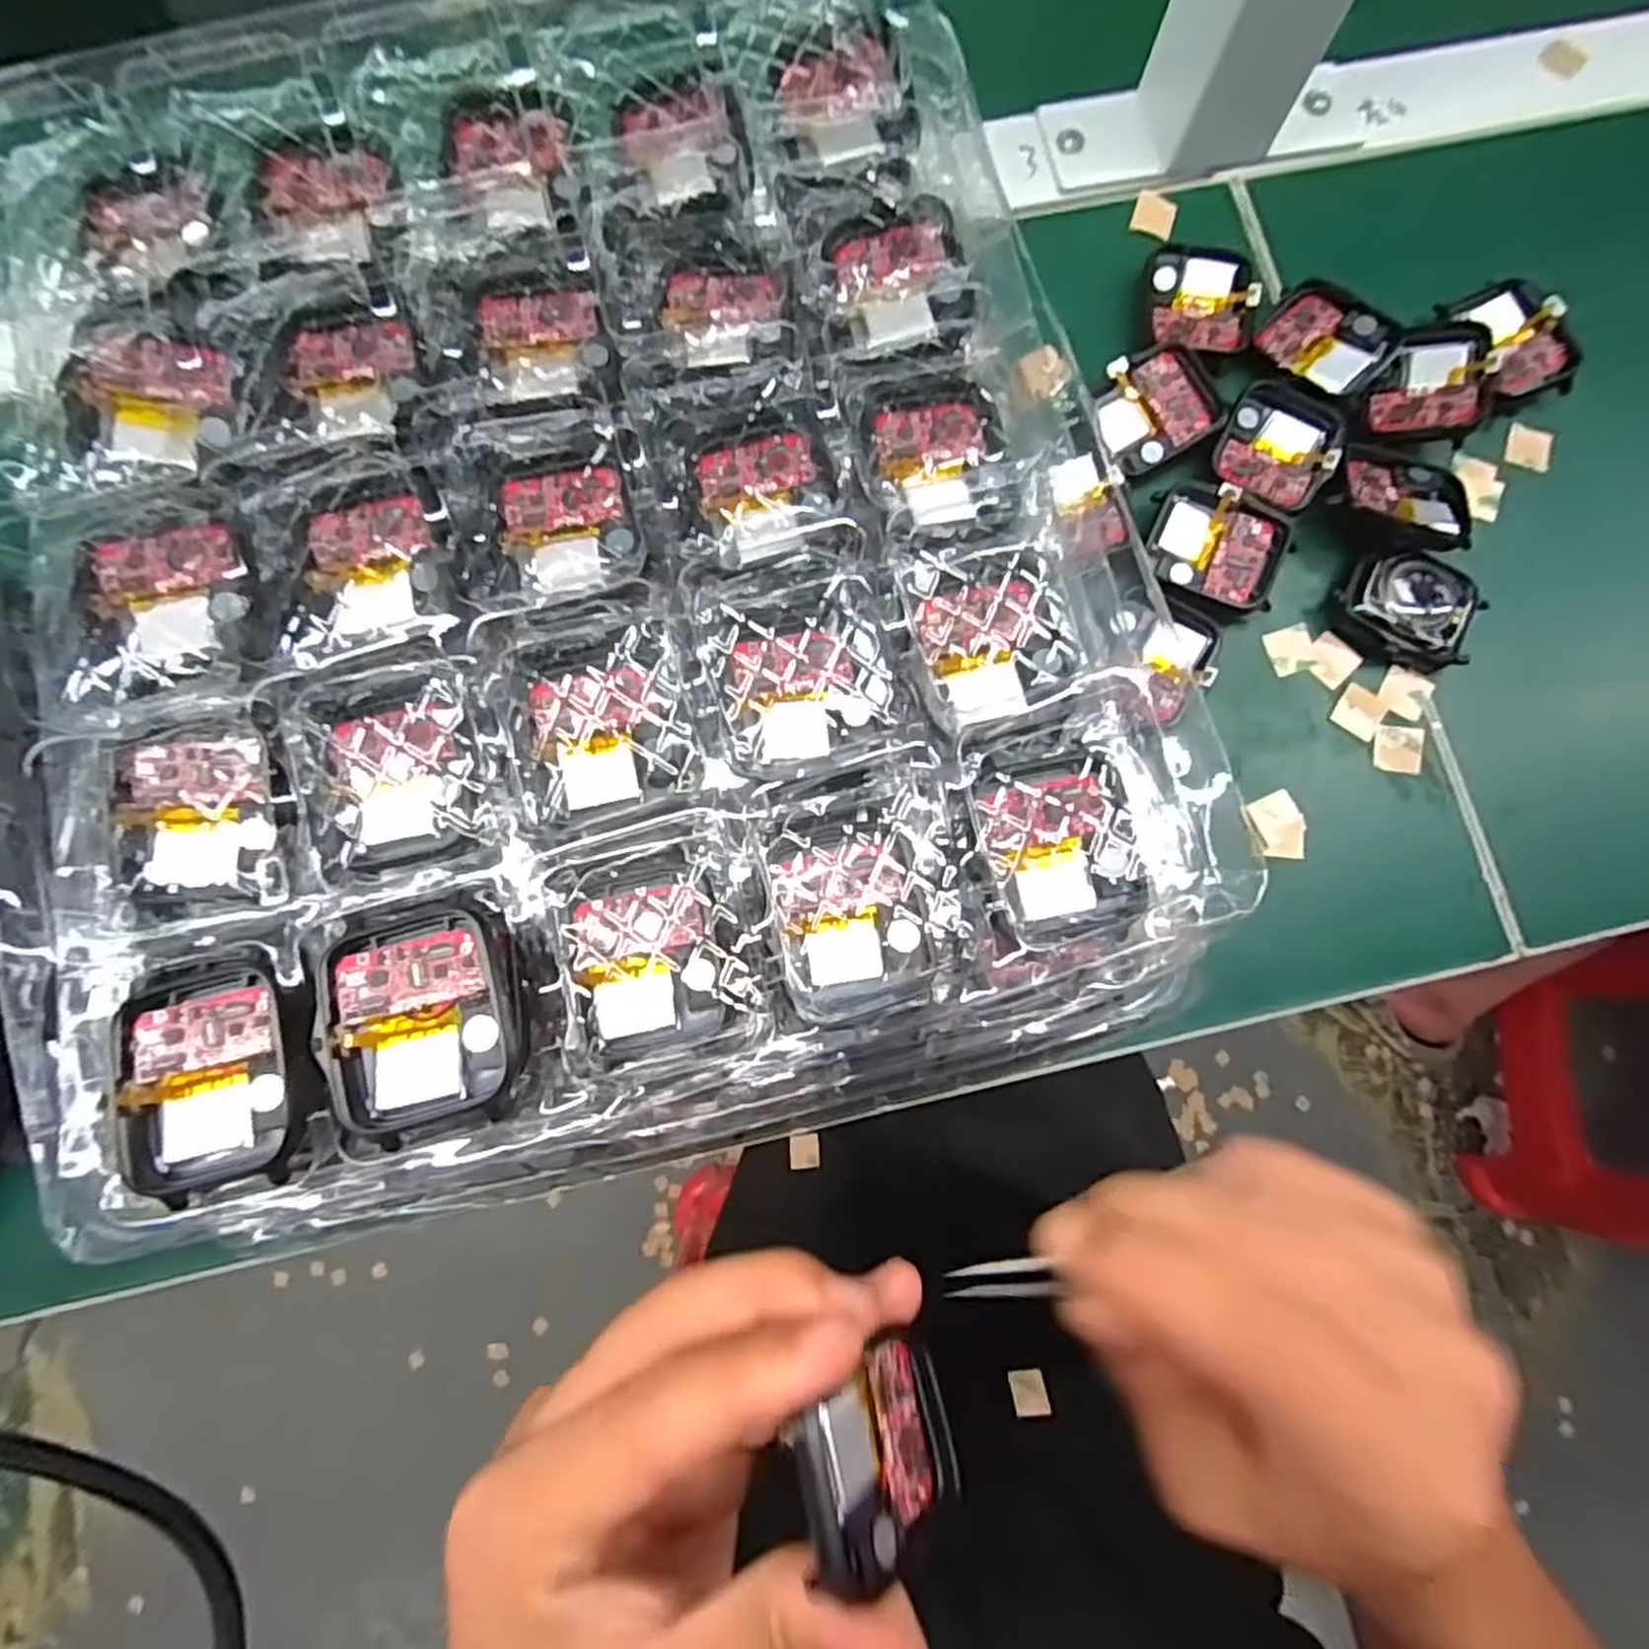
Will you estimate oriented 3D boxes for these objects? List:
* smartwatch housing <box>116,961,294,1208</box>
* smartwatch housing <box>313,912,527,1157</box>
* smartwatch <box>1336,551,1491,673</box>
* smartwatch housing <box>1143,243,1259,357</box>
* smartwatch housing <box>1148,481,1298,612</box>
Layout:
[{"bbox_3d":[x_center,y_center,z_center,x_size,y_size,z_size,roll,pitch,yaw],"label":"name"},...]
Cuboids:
[{"bbox_3d":[-0.132,0.054,0.164,0.036,0.007,0.047,-12,80,-3],"label":"smartwatch housing"},{"bbox_3d":[-0.086,0.042,0.166,0.041,0.006,0.044,-14,82,-5],"label":"smartwatch housing"},{"bbox_3d":[0.196,-0.073,0.257,0.044,0.012,0.038,23,80,3],"label":"smartwatch"},{"bbox_3d":[0.133,-0.185,0.271,0.037,0.009,0.043,-2,80,-1],"label":"smartwatch housing"},{"bbox_3d":[0.132,-0.092,0.254,0.043,0.008,0.037,19,80,2],"label":"smartwatch housing"}]

